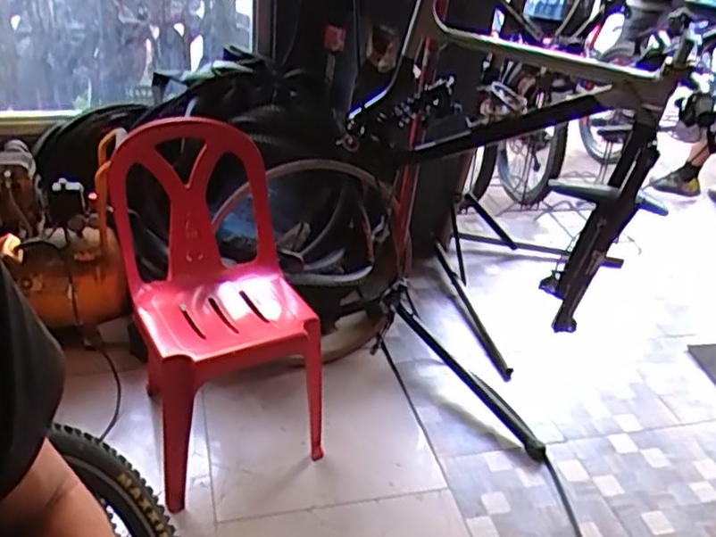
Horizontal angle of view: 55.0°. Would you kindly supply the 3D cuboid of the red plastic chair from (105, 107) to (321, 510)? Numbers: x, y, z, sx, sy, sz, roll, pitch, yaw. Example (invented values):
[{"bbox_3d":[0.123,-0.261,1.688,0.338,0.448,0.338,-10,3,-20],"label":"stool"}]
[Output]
[{"bbox_3d":[-0.348,0.067,1.734,0.450,0.713,0.568,-9,35,-22],"label":"red plastic chair"}]

